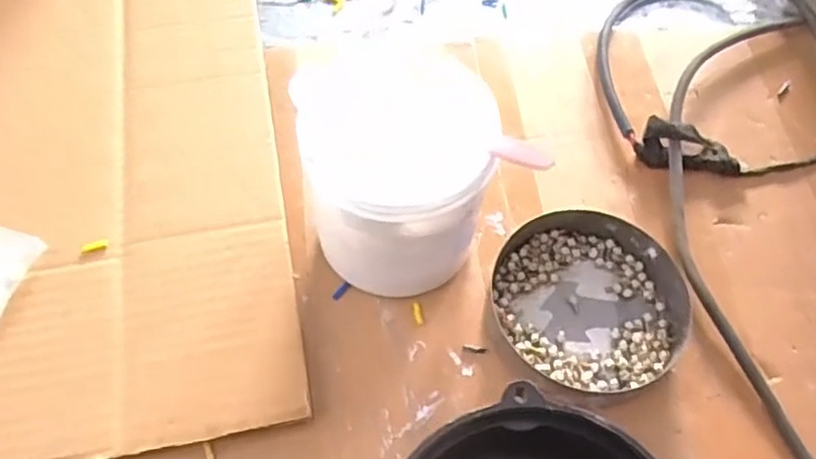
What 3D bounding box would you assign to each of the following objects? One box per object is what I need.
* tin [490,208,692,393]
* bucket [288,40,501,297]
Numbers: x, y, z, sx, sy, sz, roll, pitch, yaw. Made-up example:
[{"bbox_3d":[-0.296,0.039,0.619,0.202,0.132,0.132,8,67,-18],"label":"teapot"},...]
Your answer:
[{"bbox_3d":[0.101,0.036,0.375,0.101,0.023,0.104,2,61,-3],"label":"tin"},{"bbox_3d":[-0.007,-0.026,0.355,0.091,0.112,0.094,2,61,-3],"label":"bucket"}]

